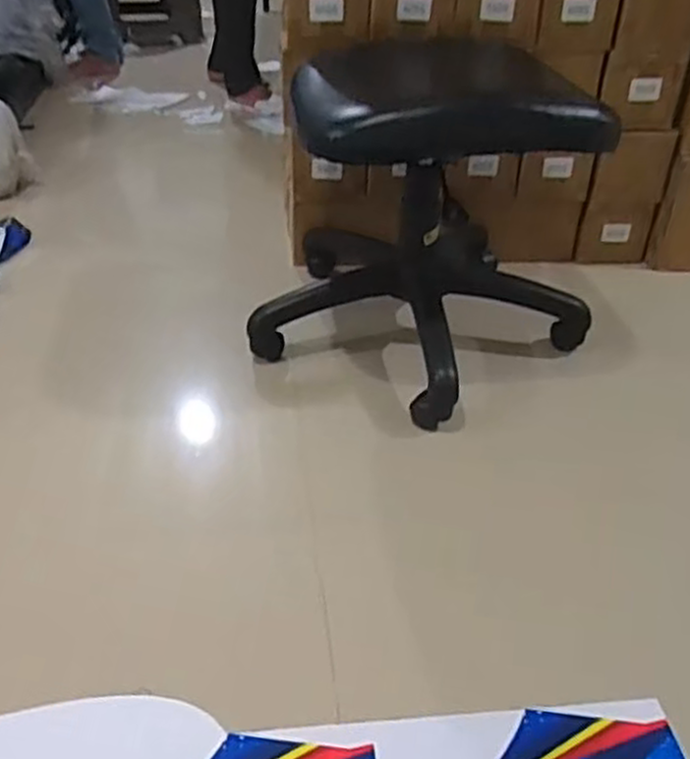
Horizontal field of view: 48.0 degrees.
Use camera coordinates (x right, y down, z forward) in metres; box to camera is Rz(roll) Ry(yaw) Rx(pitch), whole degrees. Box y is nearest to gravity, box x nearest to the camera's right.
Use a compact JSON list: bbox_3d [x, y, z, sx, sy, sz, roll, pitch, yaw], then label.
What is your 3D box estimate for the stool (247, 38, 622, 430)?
[{"bbox_3d":[0.159,-0.290,1.316,0.529,0.461,0.612,11,35,12],"label":"stool"}]

